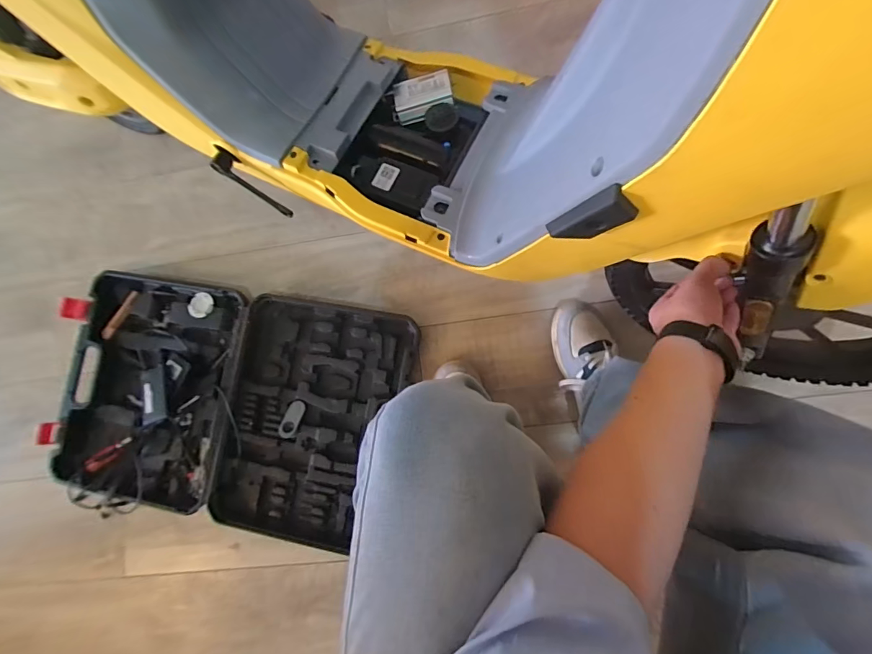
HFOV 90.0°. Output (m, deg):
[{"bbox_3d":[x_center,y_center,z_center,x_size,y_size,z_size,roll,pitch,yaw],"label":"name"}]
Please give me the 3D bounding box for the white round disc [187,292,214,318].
[{"bbox_3d":[-0.429,-0.040,0.791,0.047,0.014,0.047,-1,83,8],"label":"white round disc"}]

